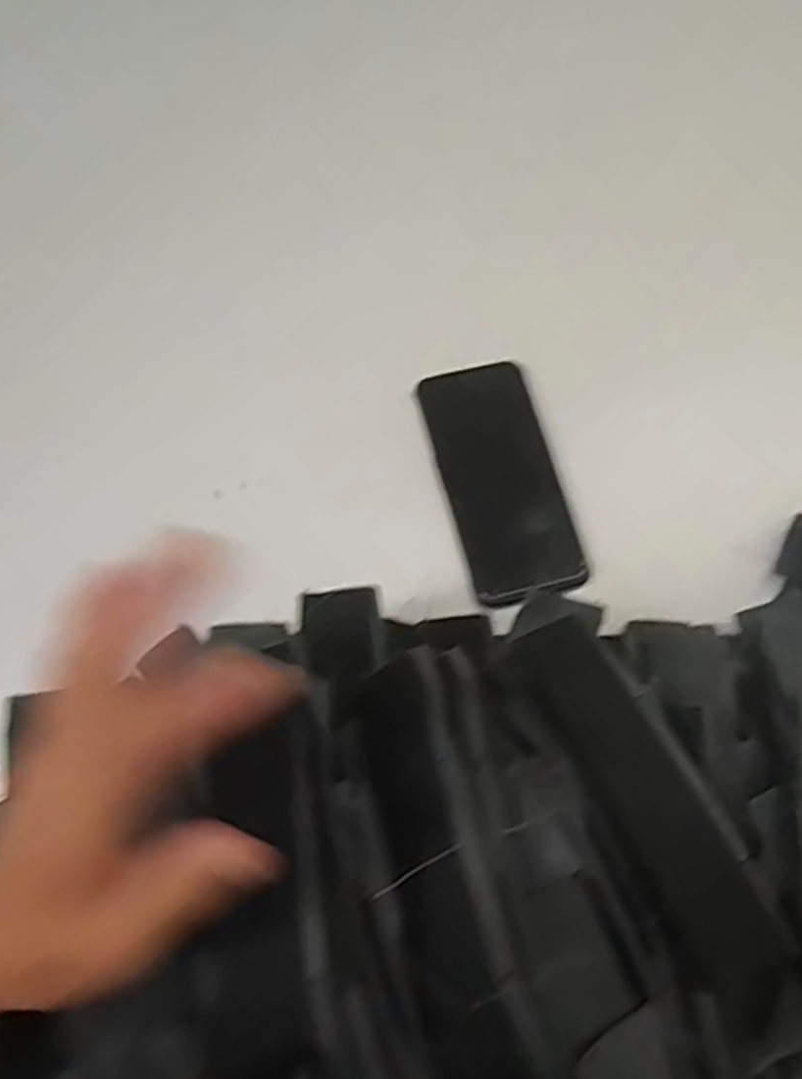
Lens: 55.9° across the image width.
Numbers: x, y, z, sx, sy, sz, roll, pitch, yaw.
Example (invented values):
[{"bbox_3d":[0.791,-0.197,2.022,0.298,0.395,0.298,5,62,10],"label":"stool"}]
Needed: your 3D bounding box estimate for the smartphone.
[{"bbox_3d":[0.066,-0.040,0.500,0.076,0.016,0.161,-16,79,0],"label":"smartphone"}]

